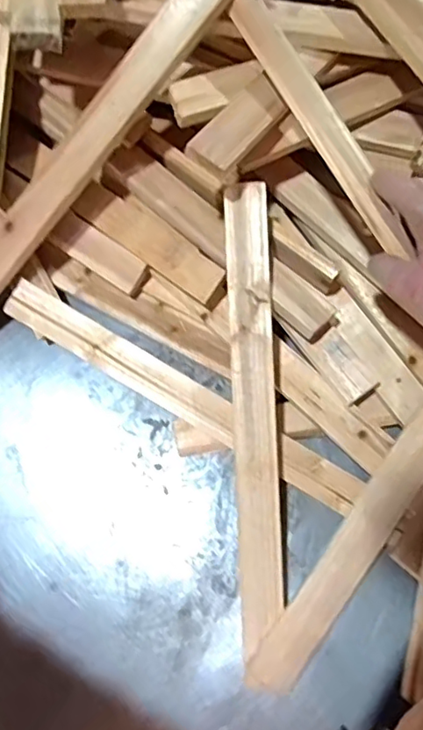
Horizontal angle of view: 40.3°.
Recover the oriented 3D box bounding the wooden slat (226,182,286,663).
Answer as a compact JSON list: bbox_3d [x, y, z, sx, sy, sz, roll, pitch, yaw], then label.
[{"bbox_3d":[0.041,0.047,0.548,0.044,0.019,0.430,-2,90,-1],"label":"wooden slat"}]

